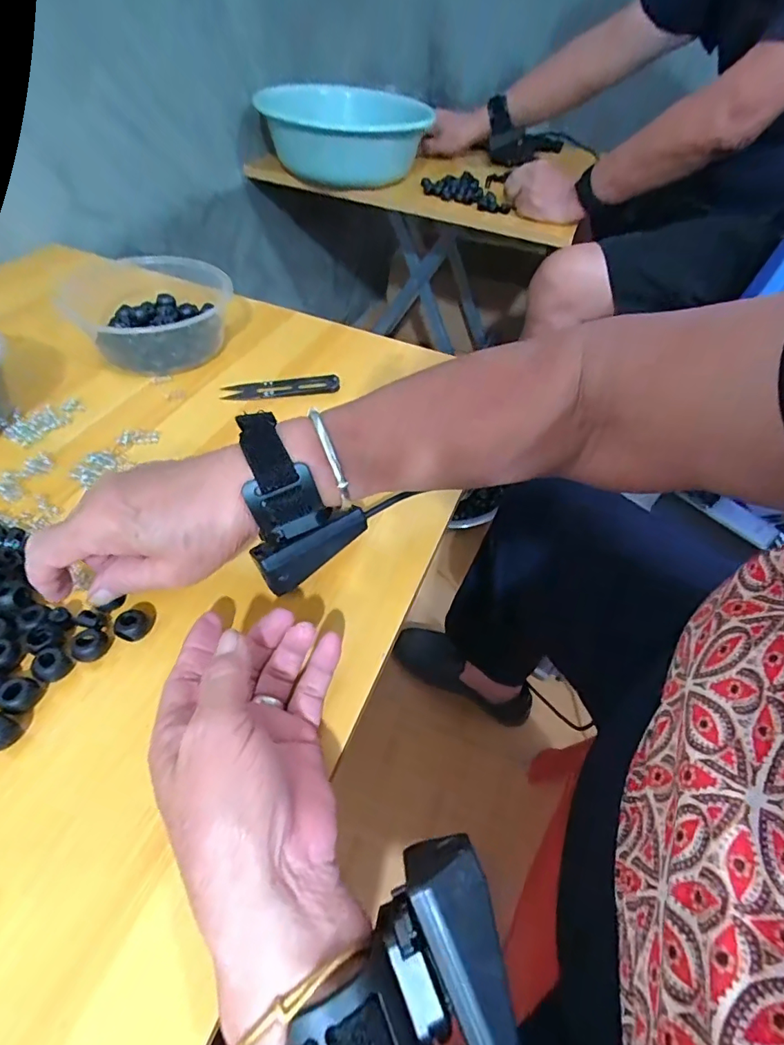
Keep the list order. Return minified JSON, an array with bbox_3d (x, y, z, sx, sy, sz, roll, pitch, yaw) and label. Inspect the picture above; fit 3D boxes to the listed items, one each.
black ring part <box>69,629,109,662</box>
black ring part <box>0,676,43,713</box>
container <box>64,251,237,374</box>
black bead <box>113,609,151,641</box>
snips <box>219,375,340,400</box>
[{"bbox_3d":[-0.163,0.067,0.265,0.016,0.015,0.016,6,49,-1],"label":"black ring part"},{"bbox_3d":[-0.186,0.087,0.245,0.015,0.014,0.016,3,49,-4],"label":"black ring part"},{"bbox_3d":[-0.223,-0.194,0.462,0.138,0.043,0.150,-10,51,-15],"label":"container"},{"bbox_3d":[-0.145,0.058,0.274,0.017,0.017,0.013,-34,60,-30],"label":"black bead"},{"bbox_3d":[-0.097,-0.120,0.433,0.099,0.014,0.019,-3,49,-8],"label":"snips"}]

